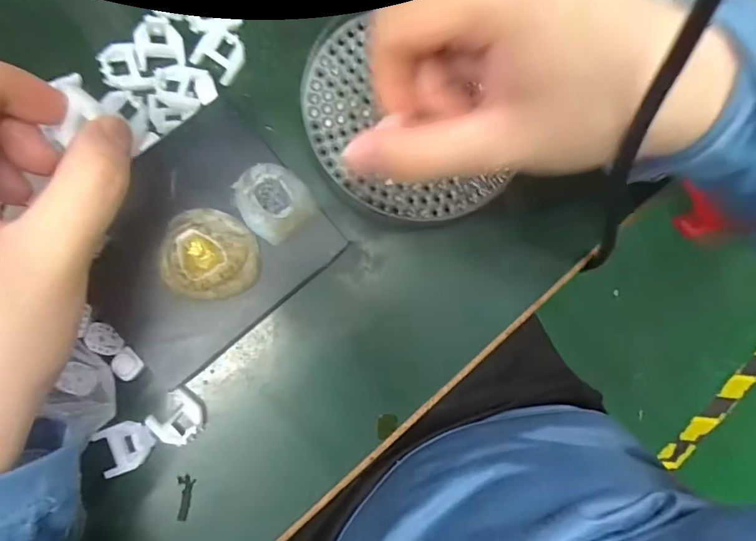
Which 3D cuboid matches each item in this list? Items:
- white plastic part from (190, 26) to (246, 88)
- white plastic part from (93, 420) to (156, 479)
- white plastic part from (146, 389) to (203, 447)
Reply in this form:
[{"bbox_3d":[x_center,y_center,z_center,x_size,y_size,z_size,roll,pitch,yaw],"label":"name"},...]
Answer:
[{"bbox_3d":[-0.078,-0.108,0.239,0.022,0.005,0.023,30,81,-3],"label":"white plastic part"},{"bbox_3d":[-0.115,0.080,0.218,0.024,0.004,0.021,-22,87,-9],"label":"white plastic part"},{"bbox_3d":[-0.094,0.070,0.226,0.023,0.009,0.020,44,80,-1],"label":"white plastic part"}]

